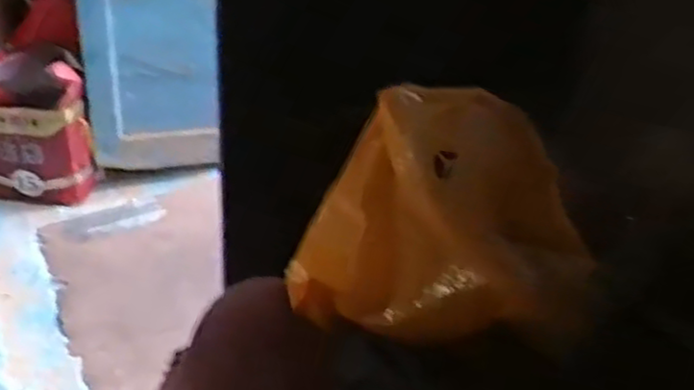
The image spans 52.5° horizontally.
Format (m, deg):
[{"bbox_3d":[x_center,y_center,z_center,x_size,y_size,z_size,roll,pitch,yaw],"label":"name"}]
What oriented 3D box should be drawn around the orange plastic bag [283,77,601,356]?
[{"bbox_3d":[0.101,0.018,0.694,0.275,0.197,0.197,13,31,15],"label":"orange plastic bag"}]

